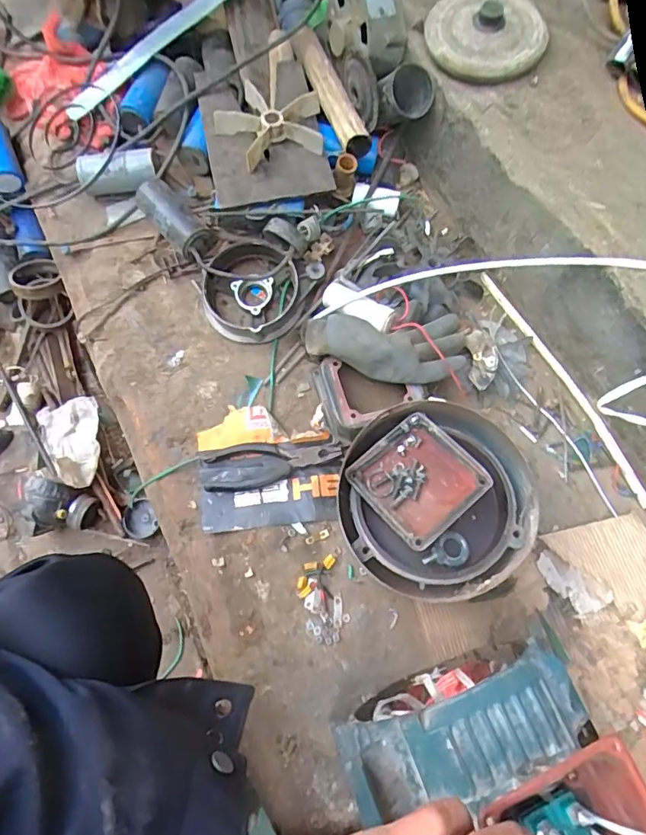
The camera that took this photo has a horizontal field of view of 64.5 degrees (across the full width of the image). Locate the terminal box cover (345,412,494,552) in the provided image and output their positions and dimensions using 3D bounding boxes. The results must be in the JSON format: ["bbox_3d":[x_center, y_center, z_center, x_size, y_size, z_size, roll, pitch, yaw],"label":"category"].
[{"bbox_3d":[0.097,0.061,0.518,0.108,0.022,0.107,-37,74,-15],"label":"terminal box cover"}]

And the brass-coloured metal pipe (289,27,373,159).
[{"bbox_3d":[0.009,-0.441,0.685,0.045,0.046,0.206,-23,71,-11],"label":"brass-coloured metal pipe"}]

